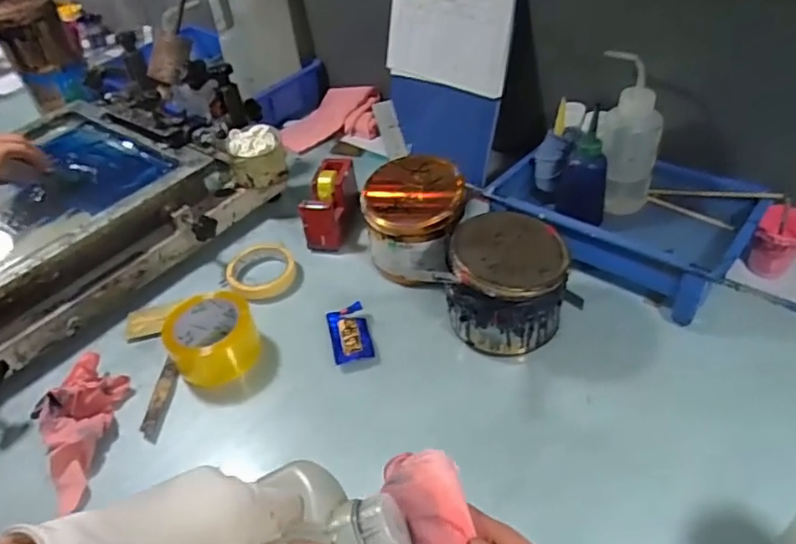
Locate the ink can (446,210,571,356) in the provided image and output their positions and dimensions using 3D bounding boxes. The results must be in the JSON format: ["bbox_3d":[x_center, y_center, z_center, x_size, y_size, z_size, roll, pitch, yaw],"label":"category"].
[{"bbox_3d":[0.131,0.012,0.706,0.123,0.115,0.128,-4,43,4],"label":"ink can"}]

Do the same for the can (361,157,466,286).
[{"bbox_3d":[0.023,-0.066,0.798,0.126,0.116,0.128,-4,43,4],"label":"can"}]

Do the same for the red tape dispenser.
[{"bbox_3d":[-0.099,-0.098,0.888,0.059,0.081,0.138,7,44,15],"label":"red tape dispenser"}]

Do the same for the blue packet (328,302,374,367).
[{"bbox_3d":[-0.060,0.076,0.752,0.049,0.013,0.082,-12,43,-6],"label":"blue packet"}]

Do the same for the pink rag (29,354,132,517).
[{"bbox_3d":[-0.361,0.169,0.667,0.069,0.052,0.179,-2,43,5],"label":"pink rag"}]

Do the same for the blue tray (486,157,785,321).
[{"bbox_3d":[0.299,-0.086,0.819,0.301,0.084,0.241,28,53,32],"label":"blue tray"}]

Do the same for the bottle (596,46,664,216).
[{"bbox_3d":[0.305,-0.173,0.799,0.077,0.211,0.075,5,44,13],"label":"bottle"}]

